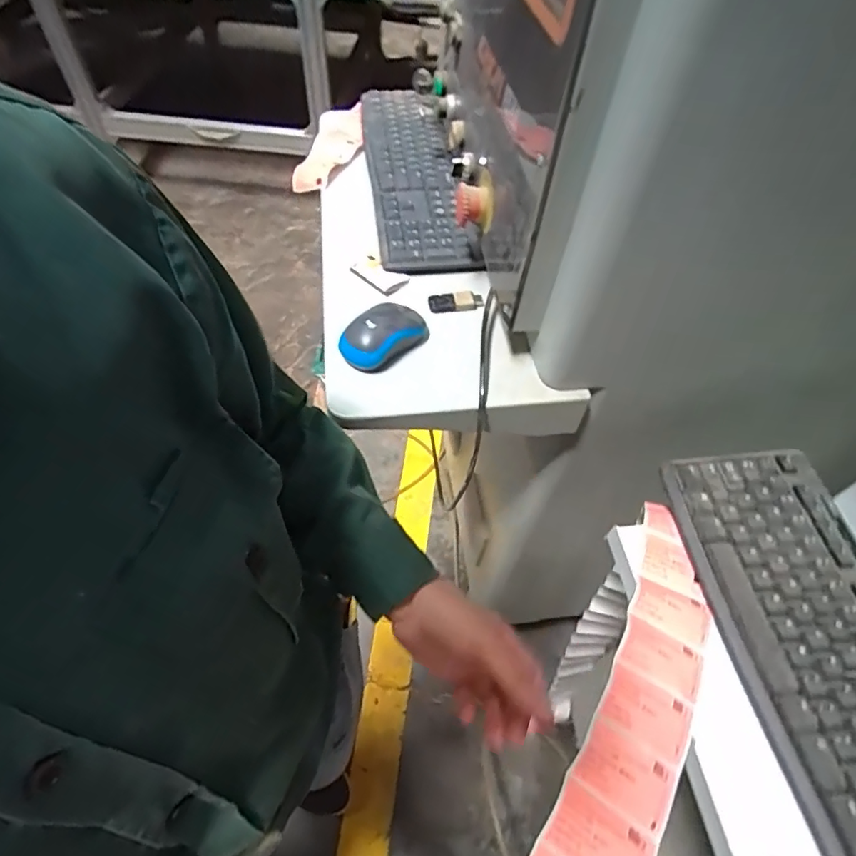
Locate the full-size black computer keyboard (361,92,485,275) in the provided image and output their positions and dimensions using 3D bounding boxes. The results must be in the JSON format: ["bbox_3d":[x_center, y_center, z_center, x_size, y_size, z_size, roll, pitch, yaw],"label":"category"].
[{"bbox_3d":[-0.023,-0.356,0.713,0.112,0.031,0.408,-8,57,-3],"label":"full-size black computer keyboard"}]

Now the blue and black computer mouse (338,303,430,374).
[{"bbox_3d":[-0.044,-0.094,0.536,0.094,0.042,0.051,-35,64,-24],"label":"blue and black computer mouse"}]

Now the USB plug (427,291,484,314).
[{"bbox_3d":[0.031,-0.141,0.589,0.059,0.013,0.023,-6,56,-8],"label":"USB plug"}]

